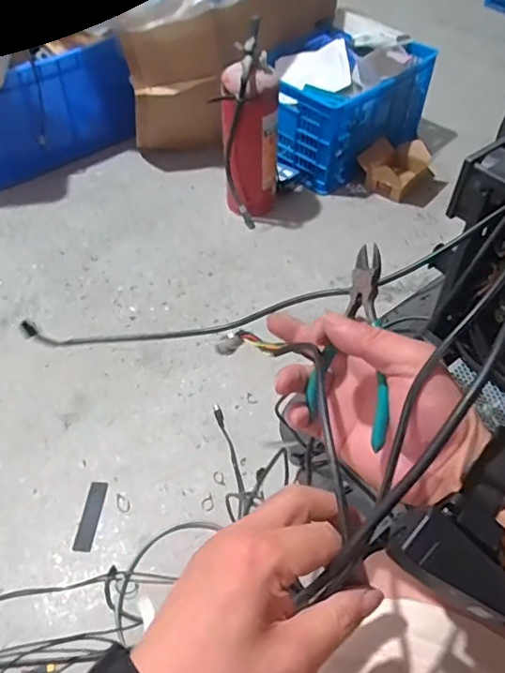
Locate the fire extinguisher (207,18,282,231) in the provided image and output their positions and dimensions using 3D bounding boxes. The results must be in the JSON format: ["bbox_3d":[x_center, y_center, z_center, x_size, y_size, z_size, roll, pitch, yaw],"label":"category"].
[{"bbox_3d":[0.003,-0.500,1.321,0.132,0.400,0.169,33,58,24],"label":"fire extinguisher"}]

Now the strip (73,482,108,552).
[{"bbox_3d":[-0.283,0.313,0.947,0.032,0.008,0.123,3,51,2],"label":"strip"}]

